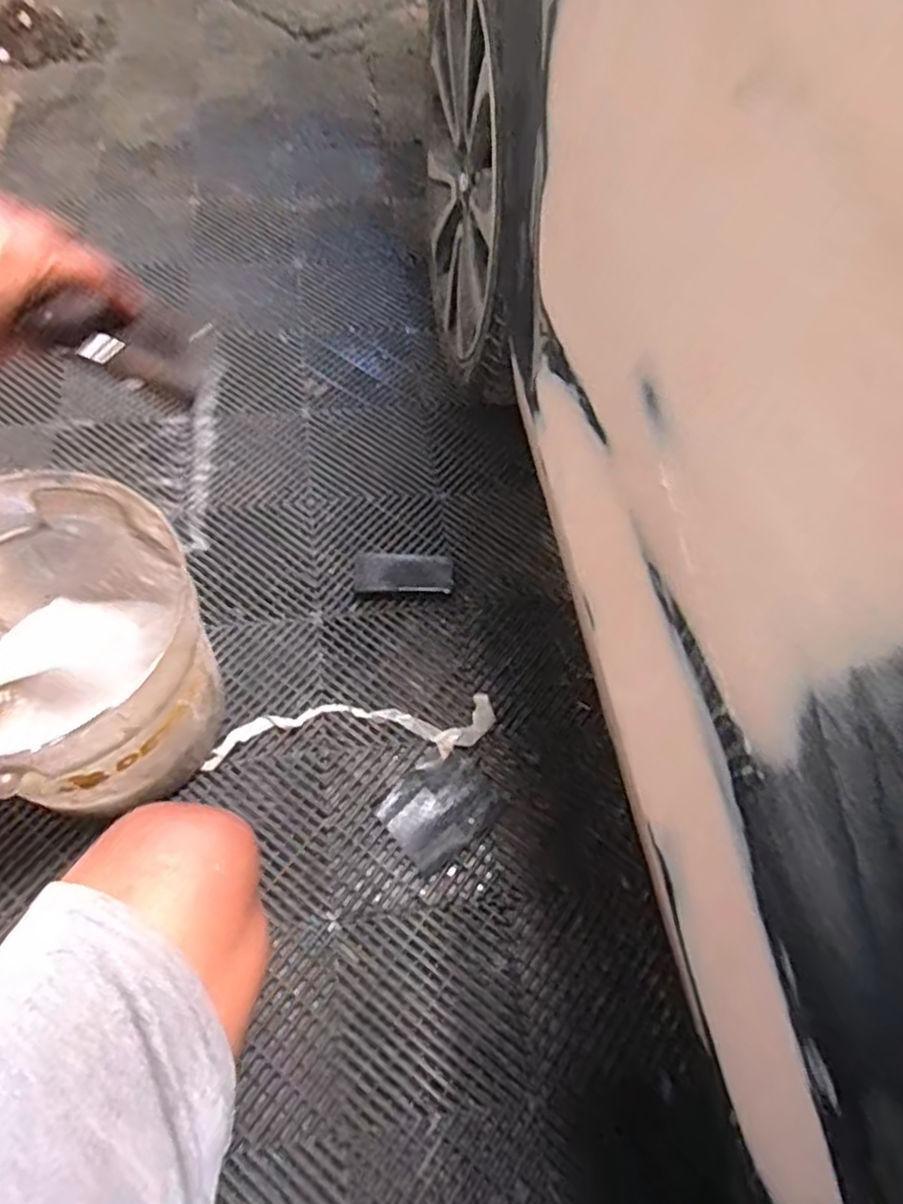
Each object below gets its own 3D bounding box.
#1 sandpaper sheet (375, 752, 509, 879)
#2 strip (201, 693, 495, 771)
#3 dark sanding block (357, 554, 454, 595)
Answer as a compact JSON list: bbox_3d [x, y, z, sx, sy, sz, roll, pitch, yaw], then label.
[{"bbox_3d":[-0.012,0.260,0.909,0.136,0.006,0.111,-37,68,-20],"label":"sandpaper sheet"},{"bbox_3d":[-0.127,0.169,0.944,0.366,0.011,0.077,-3,53,-8],"label":"strip"},{"bbox_3d":[-0.071,-0.043,1.077,0.142,0.011,0.066,1,61,-2],"label":"dark sanding block"}]

